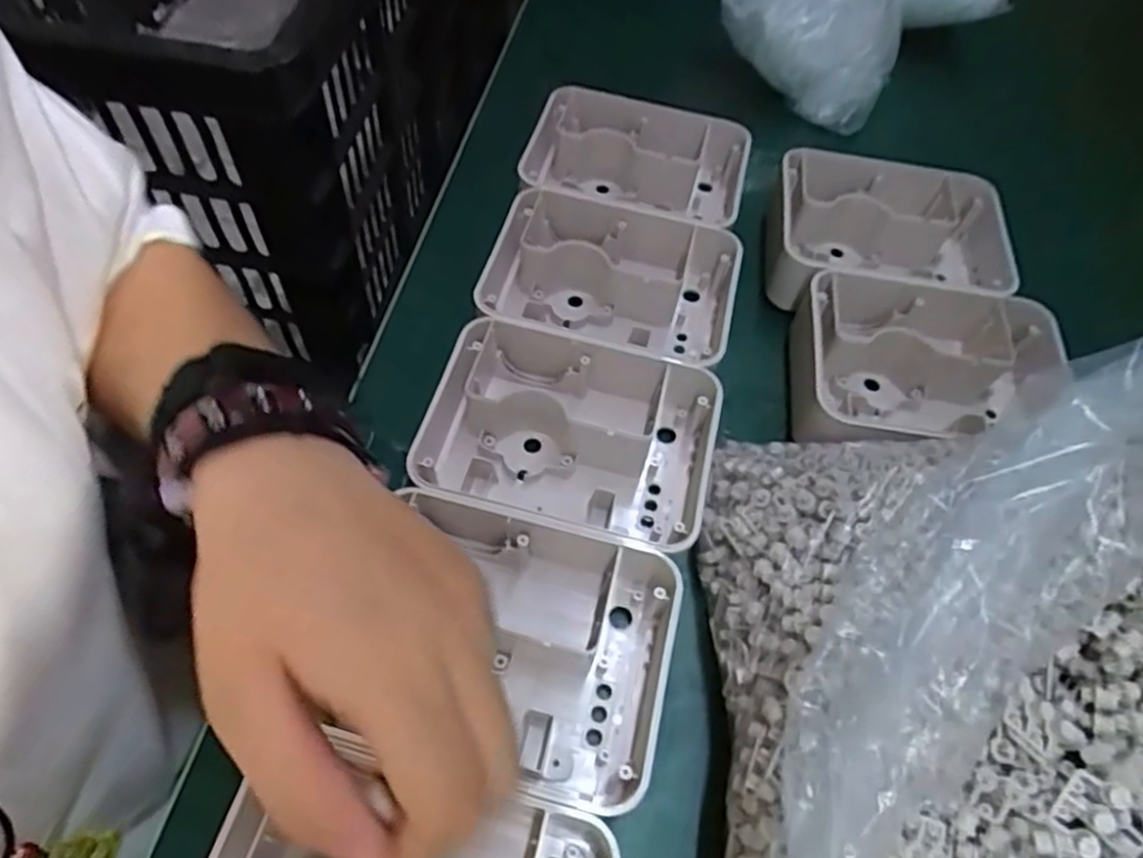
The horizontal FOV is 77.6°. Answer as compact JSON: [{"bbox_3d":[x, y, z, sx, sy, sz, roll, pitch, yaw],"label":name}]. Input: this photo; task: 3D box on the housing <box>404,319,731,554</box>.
[{"bbox_3d":[-0.005,0.006,0.331,0.140,0.041,0.096,14,58,4],"label":"housing"}]

